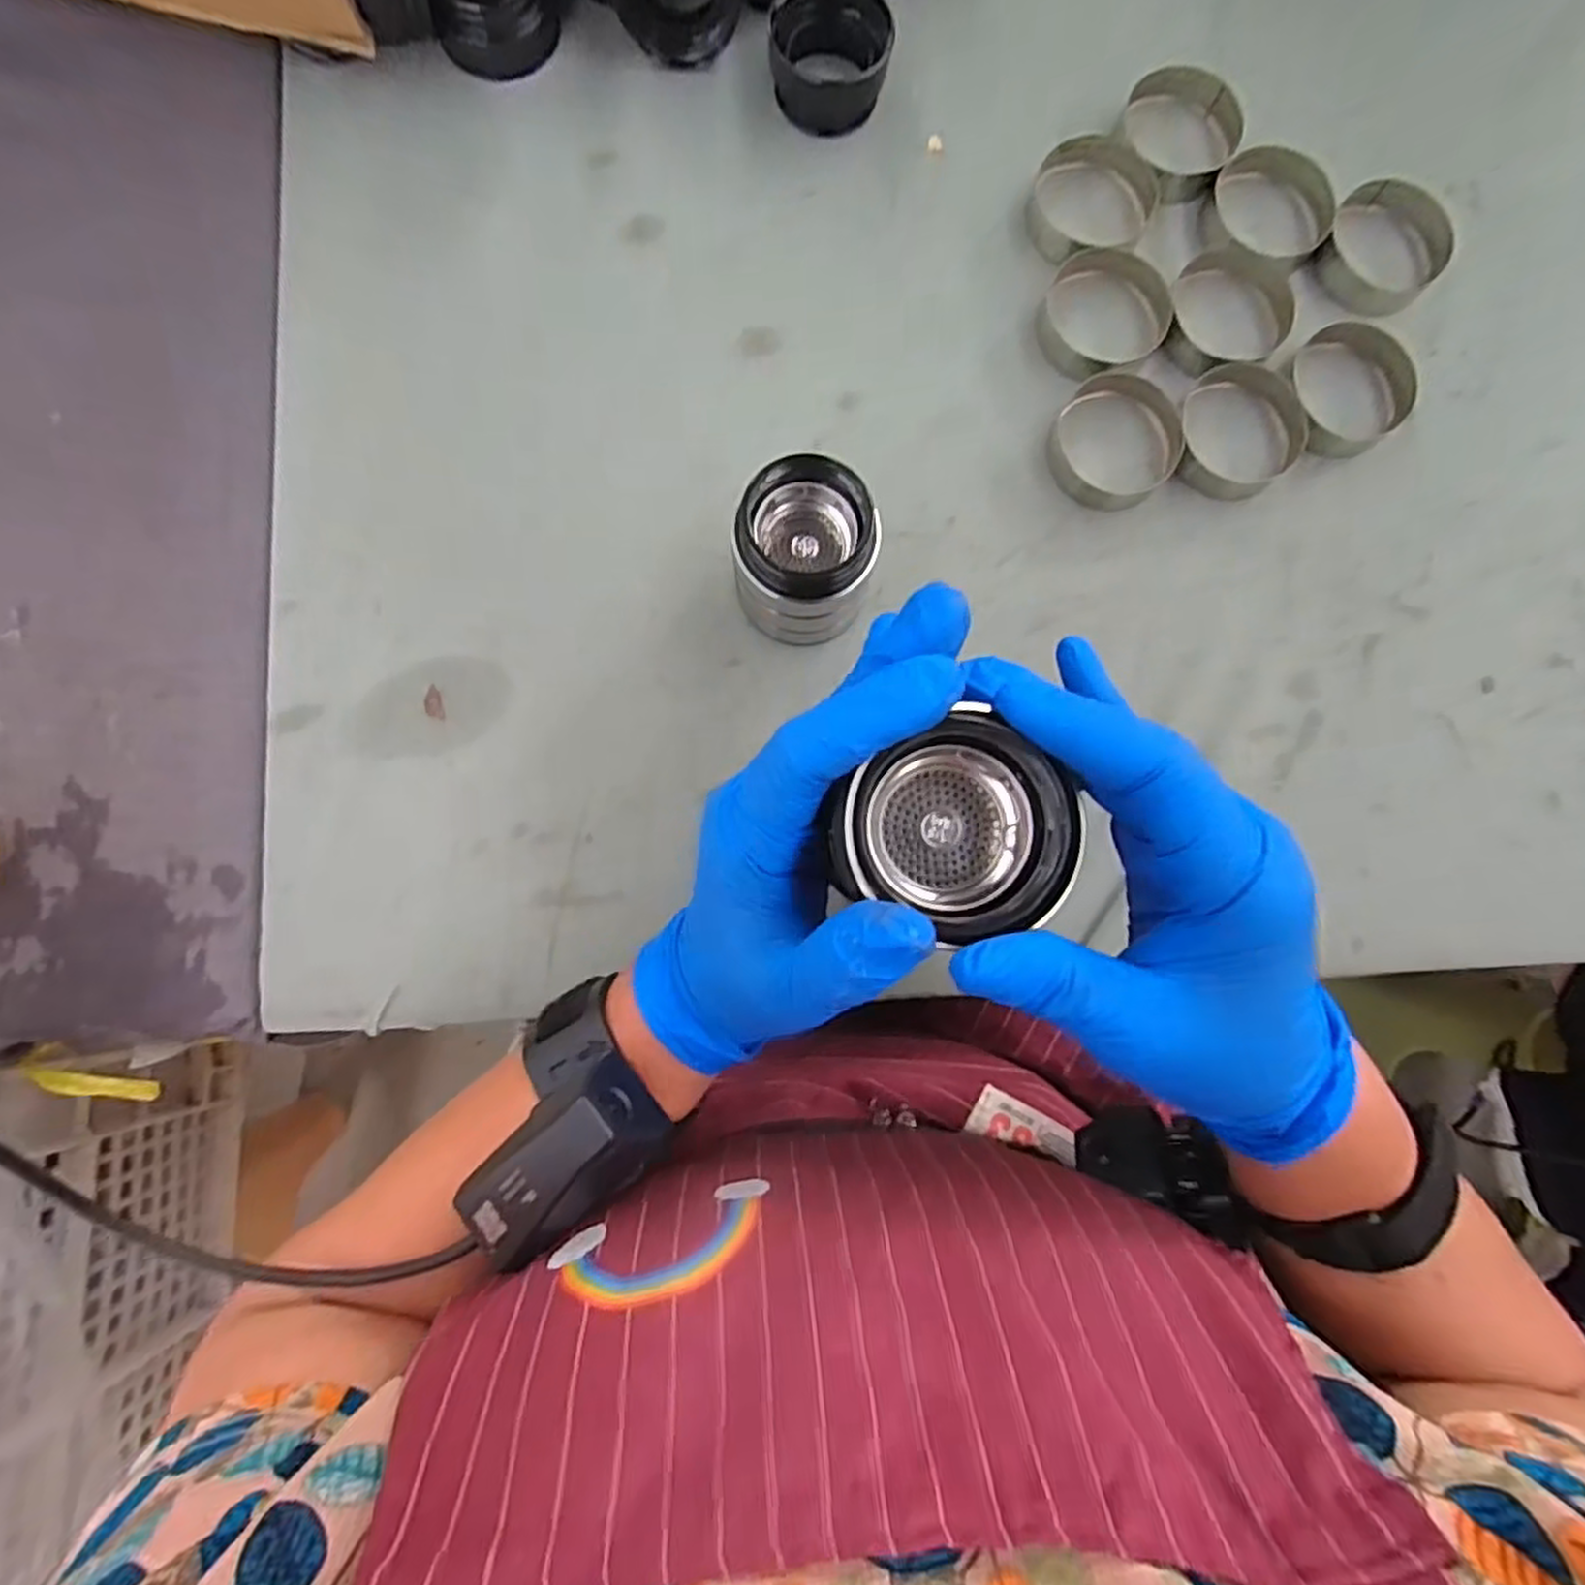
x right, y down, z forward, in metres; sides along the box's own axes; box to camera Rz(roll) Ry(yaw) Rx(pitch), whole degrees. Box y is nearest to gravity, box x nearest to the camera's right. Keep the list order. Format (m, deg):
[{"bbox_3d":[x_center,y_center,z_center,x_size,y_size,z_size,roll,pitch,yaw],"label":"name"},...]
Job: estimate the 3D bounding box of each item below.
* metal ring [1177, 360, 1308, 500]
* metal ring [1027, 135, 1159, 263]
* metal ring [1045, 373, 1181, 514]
[{"bbox_3d":[0.234,-0.190,0.406,0.070,0.020,0.065,0,83,-1],"label":"metal ring"},{"bbox_3d":[0.163,-0.325,0.419,0.068,0.018,0.058,-12,83,-3],"label":"metal ring"},{"bbox_3d":[0.170,-0.184,0.398,0.063,0.021,0.068,0,83,-1],"label":"metal ring"}]

